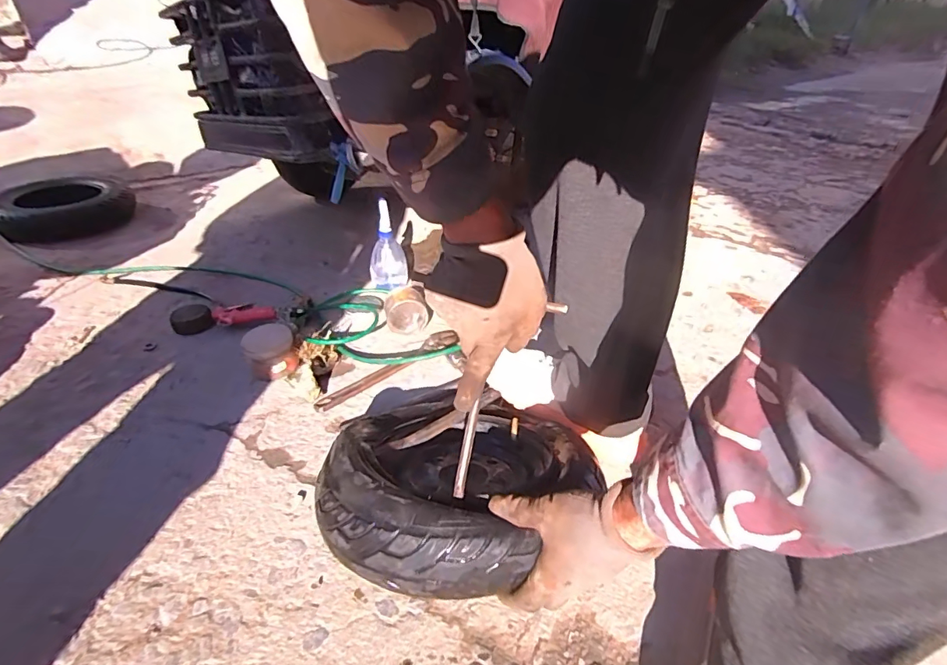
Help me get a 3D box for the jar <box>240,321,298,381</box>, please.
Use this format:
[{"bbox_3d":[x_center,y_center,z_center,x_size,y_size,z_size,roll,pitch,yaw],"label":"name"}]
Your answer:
[{"bbox_3d":[-0.365,0.037,0.860,0.082,0.064,0.093,-18,41,-26],"label":"jar"}]

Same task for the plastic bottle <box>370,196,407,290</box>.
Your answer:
[{"bbox_3d":[-0.200,-0.195,1.100,0.085,0.184,0.072,-3,35,-8],"label":"plastic bottle"}]

